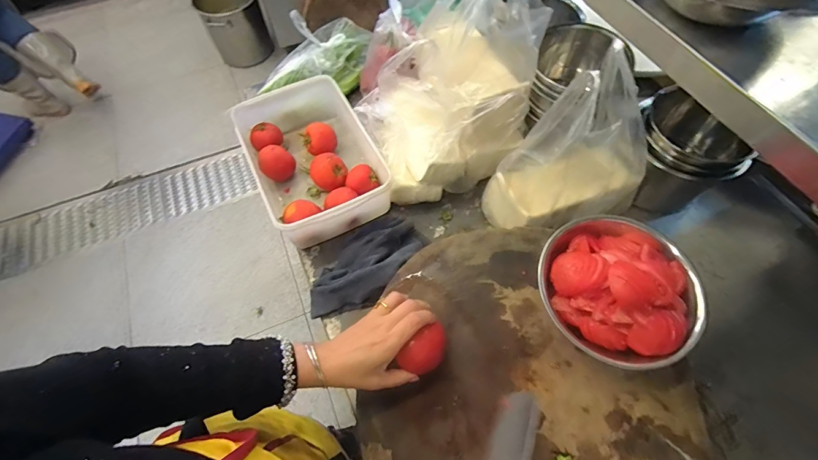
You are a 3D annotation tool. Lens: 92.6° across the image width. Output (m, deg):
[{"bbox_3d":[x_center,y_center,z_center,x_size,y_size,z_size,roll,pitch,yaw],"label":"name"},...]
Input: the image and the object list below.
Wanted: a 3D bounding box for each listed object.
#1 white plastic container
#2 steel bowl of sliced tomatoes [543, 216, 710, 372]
[{"bbox_3d":[-0.167,-0.124,0.701,0.202,0.096,0.289,-24,64,-11],"label":"white plastic container"},{"bbox_3d":[0.260,0.063,0.484,0.180,0.089,0.181,-1,62,1],"label":"steel bowl of sliced tomatoes"}]

